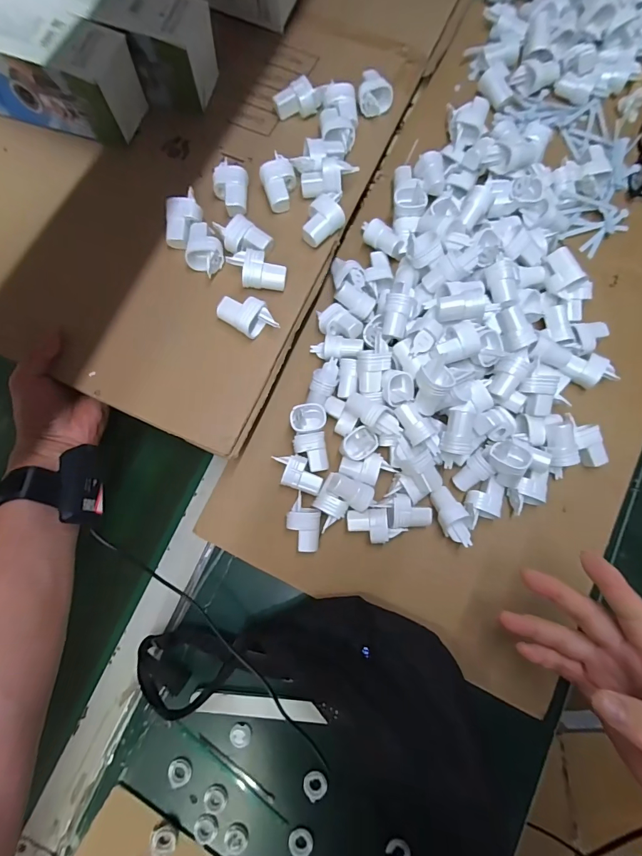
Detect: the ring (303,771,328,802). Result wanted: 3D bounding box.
[{"bbox_3d":[-0.006,0.361,0.390,0.024,0.005,0.024,-1,78,3],"label":"ring"}]

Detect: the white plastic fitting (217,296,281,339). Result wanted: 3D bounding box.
[{"bbox_3d":[-0.072,-0.111,0.390,0.057,0.028,0.036,36,82,10],"label":"white plastic fitting"}]

